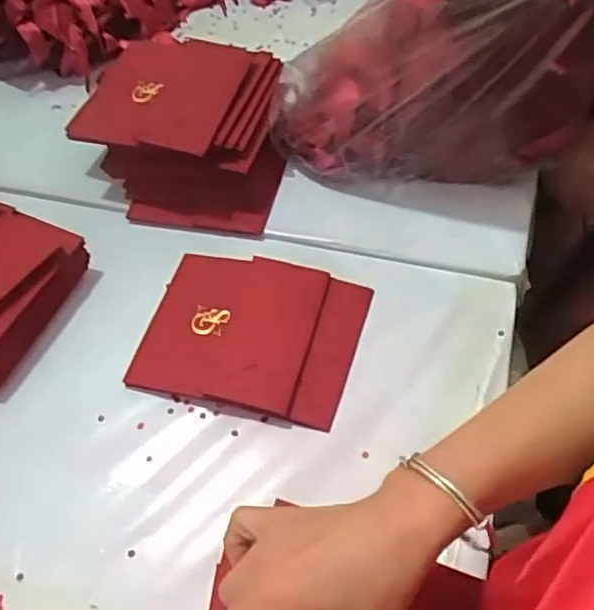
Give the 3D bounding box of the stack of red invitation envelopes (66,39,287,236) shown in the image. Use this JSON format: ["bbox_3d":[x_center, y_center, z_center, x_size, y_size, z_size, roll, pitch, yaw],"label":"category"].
[{"bbox_3d":[-0.111,-0.172,0.608,0.198,0.085,0.180,9,56,11],"label":"stack of red invitation envelopes"}]

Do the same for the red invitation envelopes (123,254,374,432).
[{"bbox_3d":[-0.038,0.021,0.521,0.172,0.017,0.138,13,57,13],"label":"red invitation envelopes"}]

